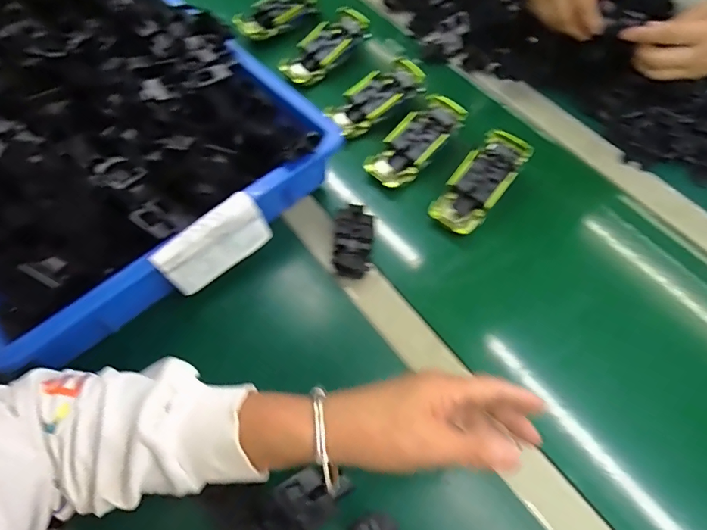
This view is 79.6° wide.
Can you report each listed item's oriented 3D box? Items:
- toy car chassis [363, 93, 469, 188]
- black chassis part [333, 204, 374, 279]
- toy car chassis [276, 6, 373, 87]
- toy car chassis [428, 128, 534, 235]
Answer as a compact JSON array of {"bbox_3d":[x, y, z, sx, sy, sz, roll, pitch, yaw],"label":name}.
[{"bbox_3d":[0.077,-0.150,0.517,0.058,0.022,0.134,42,85,19],"label":"toy car chassis"},{"bbox_3d":[0.001,-0.032,0.458,0.040,0.020,0.089,3,62,0],"label":"black chassis part"},{"bbox_3d":[-0.041,-0.307,0.602,0.136,0.024,0.065,-43,70,-5],"label":"toy car chassis"},{"bbox_3d":[0.146,-0.096,0.486,0.057,0.025,0.133,37,83,17],"label":"toy car chassis"}]

